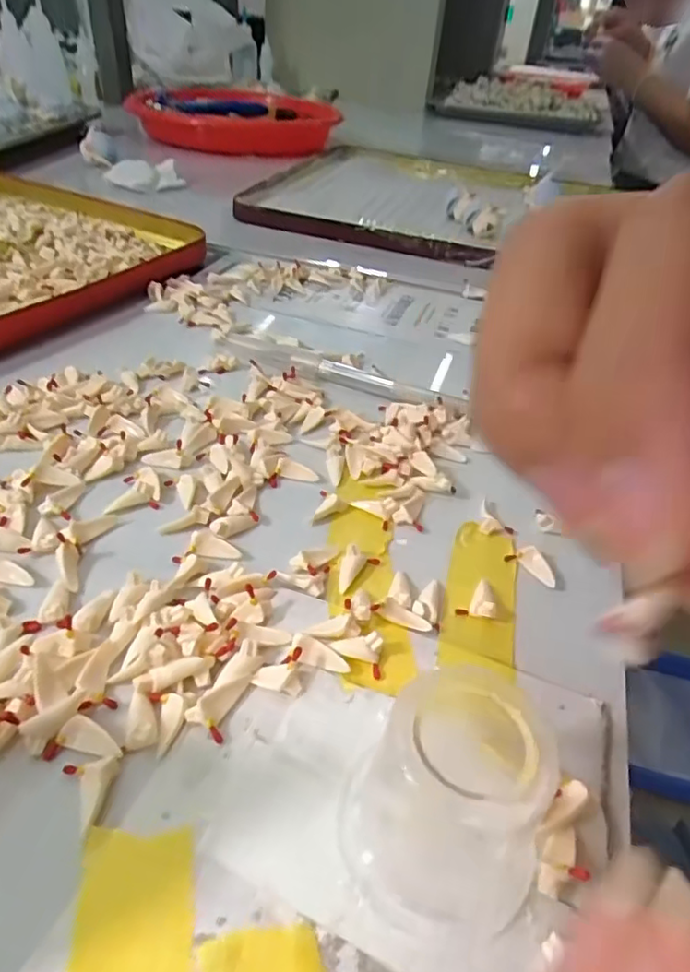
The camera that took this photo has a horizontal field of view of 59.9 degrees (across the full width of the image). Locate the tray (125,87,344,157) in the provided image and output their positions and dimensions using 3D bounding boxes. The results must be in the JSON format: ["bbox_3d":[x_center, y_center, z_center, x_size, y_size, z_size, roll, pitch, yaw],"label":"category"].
[{"bbox_3d":[-0.108,-0.397,0.646,0.189,0.034,0.177,7,39,0],"label":"tray"}]

